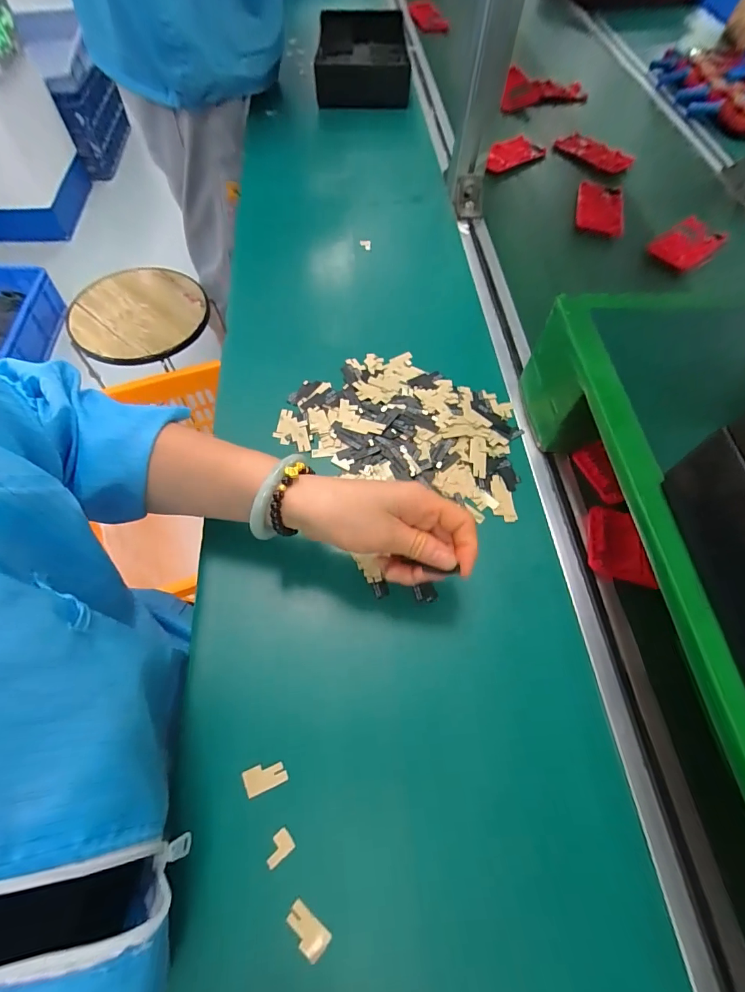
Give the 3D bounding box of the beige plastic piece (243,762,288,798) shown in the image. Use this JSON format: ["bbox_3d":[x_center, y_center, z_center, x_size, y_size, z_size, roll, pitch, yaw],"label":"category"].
[{"bbox_3d":[-0.072,0.188,0.283,0.027,0.004,0.016,-19,65,-12],"label":"beige plastic piece"}]

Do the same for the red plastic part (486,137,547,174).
[{"bbox_3d":[0.228,-0.539,0.670,0.065,0.022,0.118,33,65,14],"label":"red plastic part"}]

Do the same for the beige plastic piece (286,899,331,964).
[{"bbox_3d":[-0.039,0.258,0.250,0.027,0.005,0.015,36,66,15],"label":"beige plastic piece"}]

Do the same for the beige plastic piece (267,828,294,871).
[{"bbox_3d":[-0.060,0.223,0.267,0.018,0.005,0.014,-33,69,-18],"label":"beige plastic piece"}]

